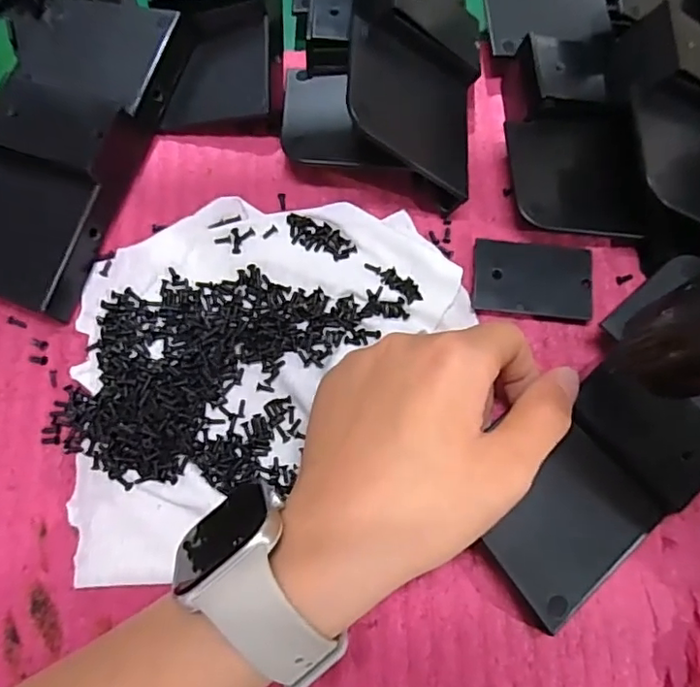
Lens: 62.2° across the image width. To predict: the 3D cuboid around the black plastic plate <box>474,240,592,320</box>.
[{"bbox_3d":[0.086,-0.030,0.273,0.053,0.004,0.037,8,68,8],"label":"black plastic plate"}]

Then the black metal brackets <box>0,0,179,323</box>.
[{"bbox_3d":[-0.142,-0.099,0.282,0.075,0.032,0.159,13,72,3],"label":"black metal brackets"}]

